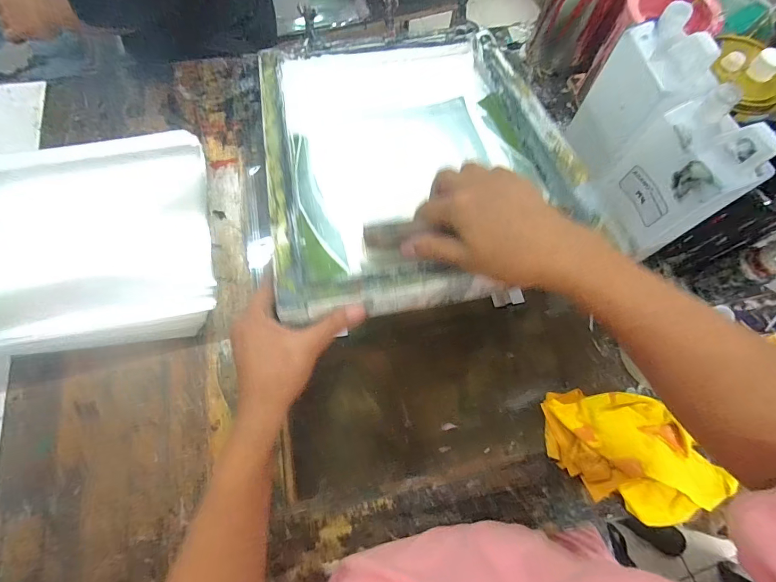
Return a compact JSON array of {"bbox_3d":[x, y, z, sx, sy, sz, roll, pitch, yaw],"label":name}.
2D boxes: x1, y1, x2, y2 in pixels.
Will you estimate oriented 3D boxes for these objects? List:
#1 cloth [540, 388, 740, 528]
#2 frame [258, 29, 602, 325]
[{"bbox_3d":[0.266,0.174,0.416,0.191,0.043,0.123,23,70,6],"label":"cloth"},{"bbox_3d":[0.027,-0.179,0.482,0.349,0.059,0.430,-12,58,-5],"label":"frame"}]

